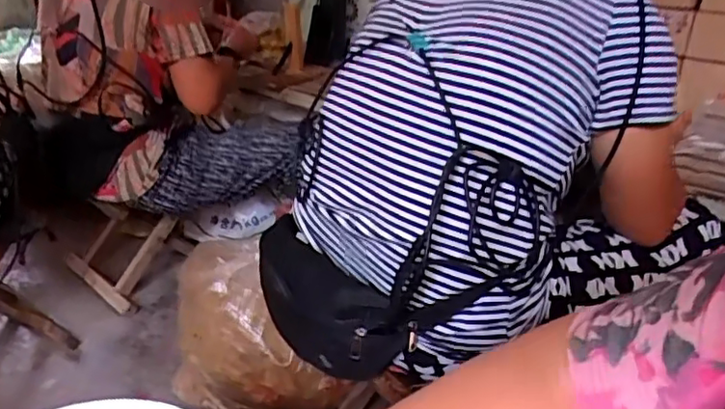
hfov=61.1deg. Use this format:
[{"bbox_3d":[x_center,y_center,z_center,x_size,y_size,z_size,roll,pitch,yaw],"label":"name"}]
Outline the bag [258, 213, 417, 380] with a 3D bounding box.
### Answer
[{"bbox_3d":[-0.057,0.129,0.776,0.086,0.123,0.258,-20,35,-38],"label":"bag"}]

